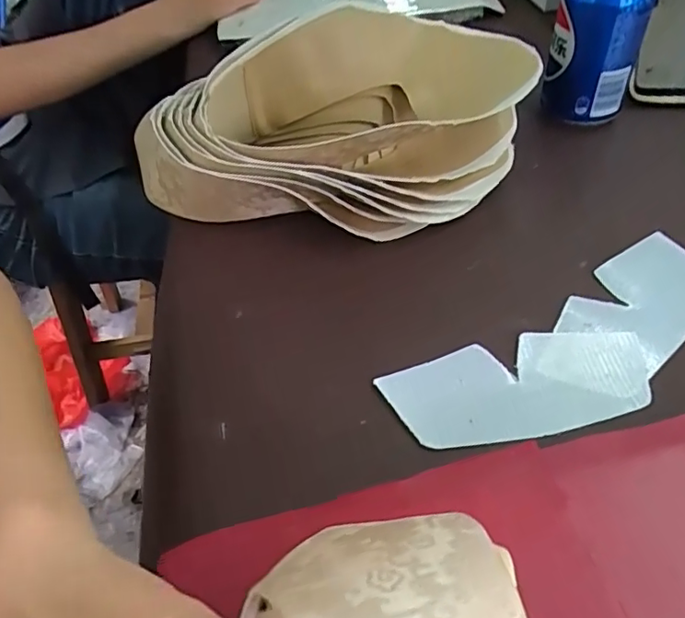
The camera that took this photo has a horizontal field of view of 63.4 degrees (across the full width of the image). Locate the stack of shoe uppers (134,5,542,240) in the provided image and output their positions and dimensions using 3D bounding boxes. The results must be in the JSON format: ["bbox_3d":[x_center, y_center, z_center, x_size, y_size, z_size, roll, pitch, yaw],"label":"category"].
[{"bbox_3d":[-0.007,-0.135,0.411,0.292,0.091,0.161,-11,48,-5],"label":"stack of shoe uppers"}]

